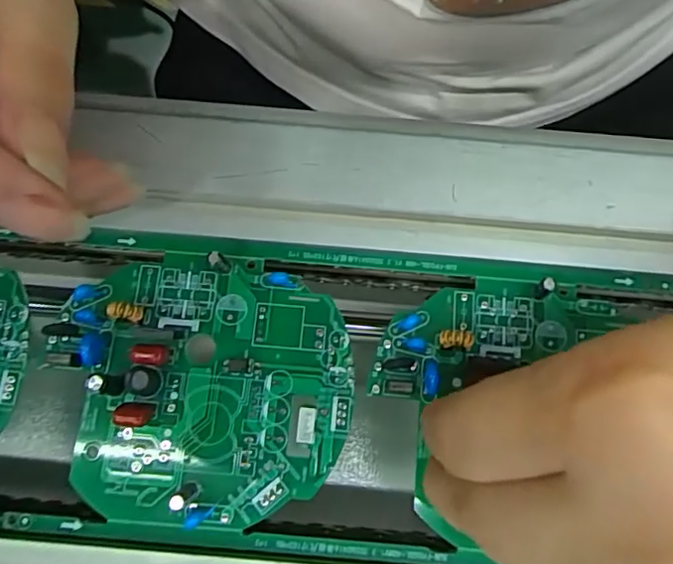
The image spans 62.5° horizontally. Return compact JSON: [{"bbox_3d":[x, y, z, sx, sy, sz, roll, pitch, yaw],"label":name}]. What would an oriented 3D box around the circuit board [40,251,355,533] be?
[{"bbox_3d":[-0.041,0.031,0.173,0.089,0.013,0.084,-12,77,-2],"label":"circuit board"}]

